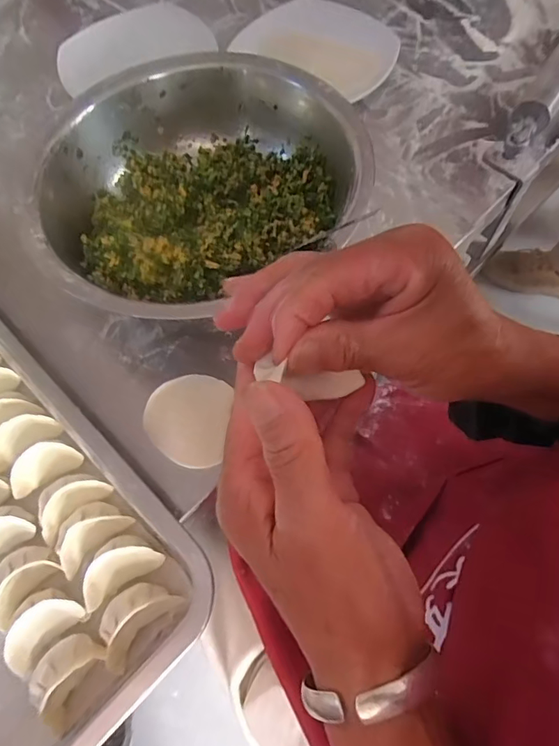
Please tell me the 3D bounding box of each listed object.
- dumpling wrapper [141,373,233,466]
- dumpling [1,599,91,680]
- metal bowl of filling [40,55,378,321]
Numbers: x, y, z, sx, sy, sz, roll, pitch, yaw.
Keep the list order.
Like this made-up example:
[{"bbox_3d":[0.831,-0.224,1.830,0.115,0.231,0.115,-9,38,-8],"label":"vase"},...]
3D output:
[{"bbox_3d":[-0.074,0.036,0.382,0.064,0.004,0.073,10,68,-4],"label":"dumpling wrapper"},{"bbox_3d":[-0.153,0.169,0.313,0.054,0.036,0.025,-40,70,-14],"label":"dumpling"},{"bbox_3d":[-0.074,-0.160,0.428,0.249,0.083,0.270,-1,62,2],"label":"metal bowl of filling"}]

